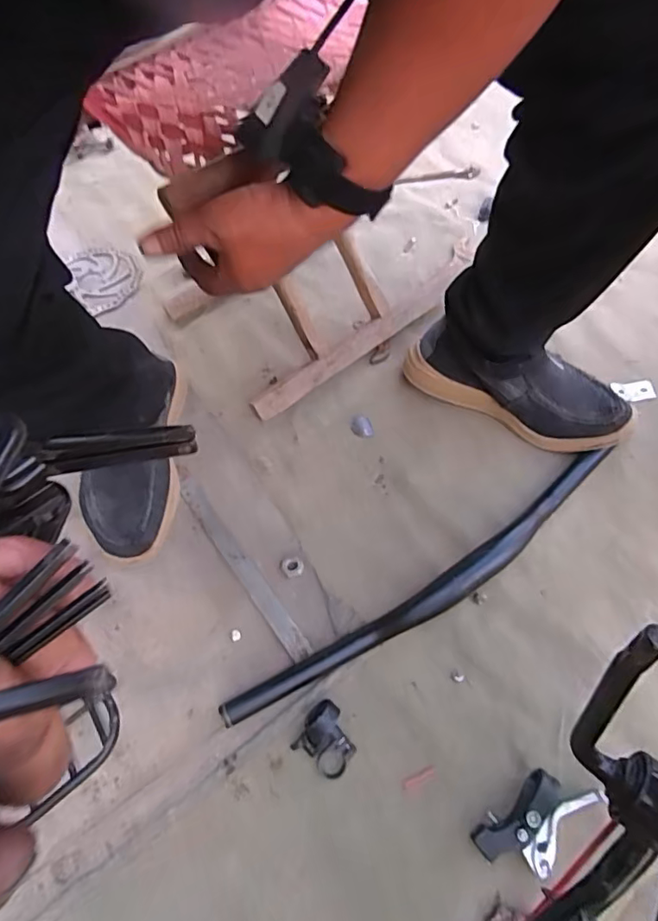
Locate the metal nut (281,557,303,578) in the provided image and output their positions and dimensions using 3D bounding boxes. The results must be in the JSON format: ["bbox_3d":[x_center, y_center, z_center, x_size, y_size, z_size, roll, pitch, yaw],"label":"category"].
[{"bbox_3d":[-0.039,0.114,0.565,0.023,0.006,0.023,-2,61,3],"label":"metal nut"}]

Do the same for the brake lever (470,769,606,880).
[{"bbox_3d":[0.171,0.293,0.429,0.102,0.024,0.052,-36,64,-15],"label":"brake lever"}]

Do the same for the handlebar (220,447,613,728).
[{"bbox_3d":[0.096,0.134,0.523,0.485,0.036,0.052,-32,63,-13],"label":"handlebar"}]

